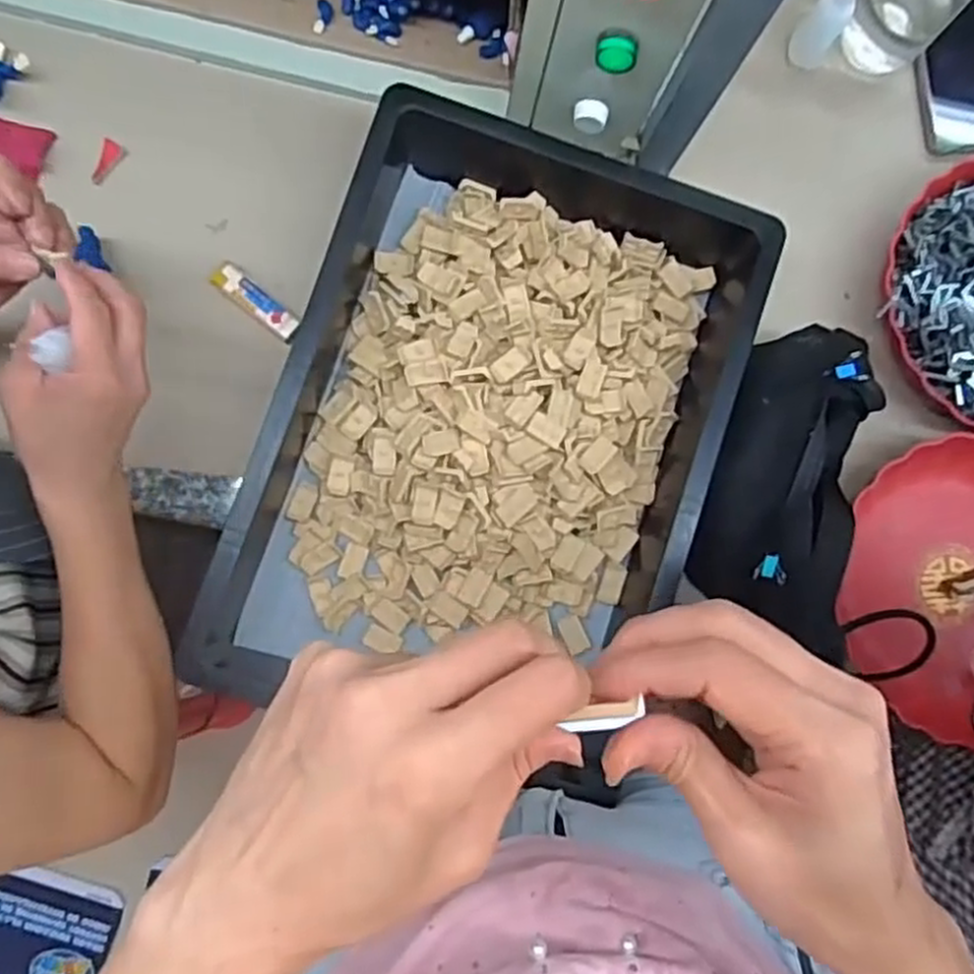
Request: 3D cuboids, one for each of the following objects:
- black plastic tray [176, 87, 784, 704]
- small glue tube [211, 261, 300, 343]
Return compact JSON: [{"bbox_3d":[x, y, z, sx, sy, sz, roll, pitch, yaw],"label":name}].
[{"bbox_3d":[0.007,-0.050,0.583,0.306,0.085,0.439,20,84,-4],"label":"black plastic tray"},{"bbox_3d":[-0.185,-0.150,0.622,0.080,0.012,0.024,41,83,-2],"label":"small glue tube"}]

